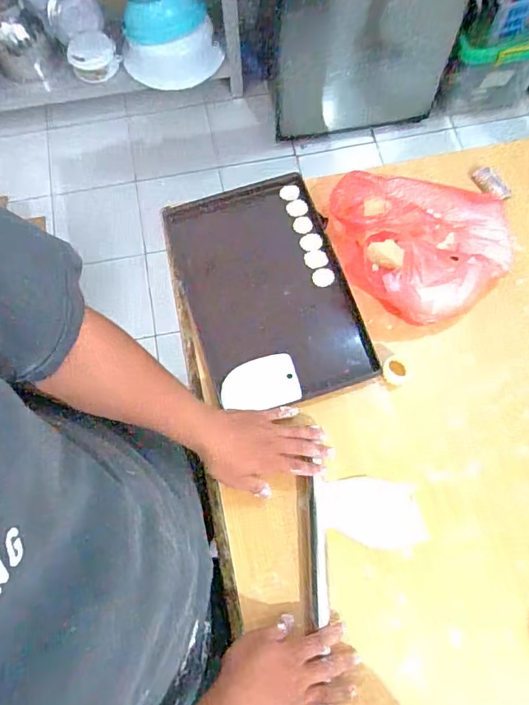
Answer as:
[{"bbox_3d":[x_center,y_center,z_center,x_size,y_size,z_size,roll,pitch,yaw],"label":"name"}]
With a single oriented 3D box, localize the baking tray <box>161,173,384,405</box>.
[{"bbox_3d":[0.001,-0.099,0.753,0.245,0.019,0.376,-17,72,-7],"label":"baking tray"}]

